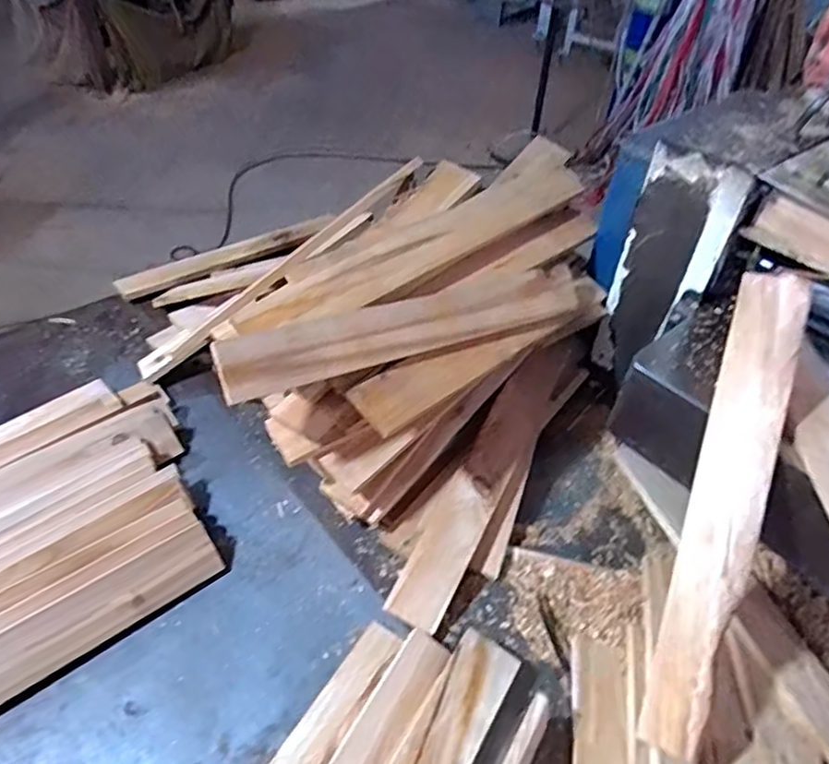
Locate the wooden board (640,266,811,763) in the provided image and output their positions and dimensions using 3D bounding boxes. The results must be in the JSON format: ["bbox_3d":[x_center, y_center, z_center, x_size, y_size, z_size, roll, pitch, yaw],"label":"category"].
[{"bbox_3d":[0.320,0.125,0.641,0.064,0.027,0.492,15,86,12],"label":"wooden board"}]

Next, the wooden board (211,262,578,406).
[{"bbox_3d":[0.003,-0.072,0.758,0.477,0.014,0.074,-16,79,-26],"label":"wooden board"}]

